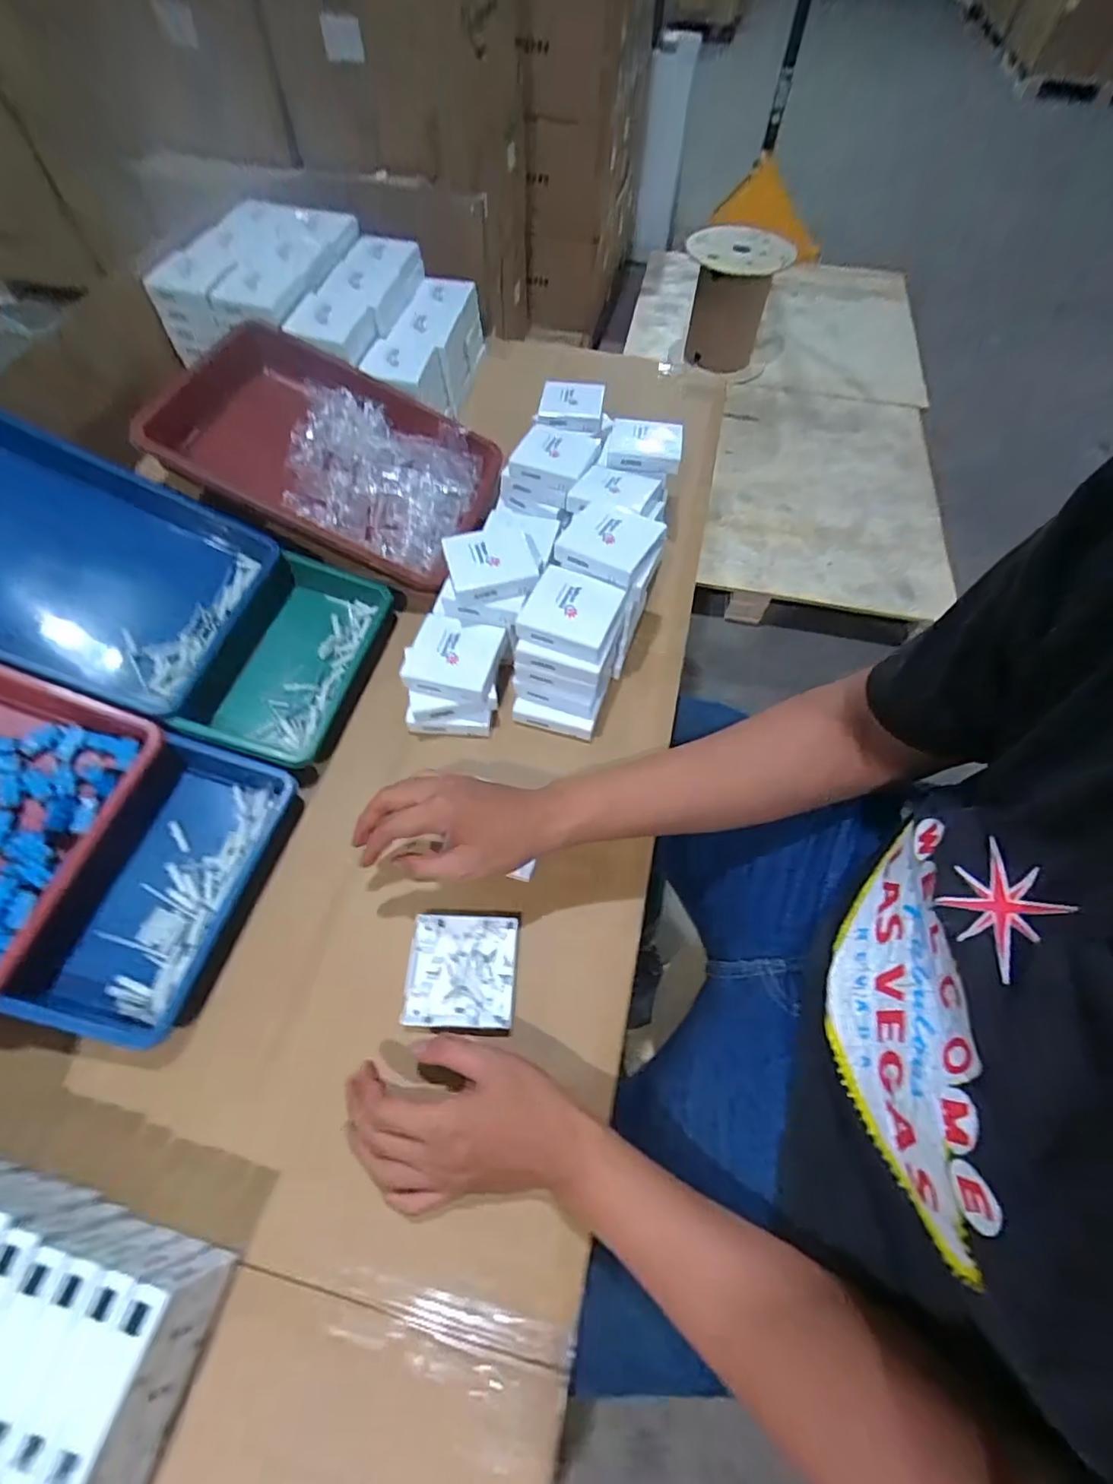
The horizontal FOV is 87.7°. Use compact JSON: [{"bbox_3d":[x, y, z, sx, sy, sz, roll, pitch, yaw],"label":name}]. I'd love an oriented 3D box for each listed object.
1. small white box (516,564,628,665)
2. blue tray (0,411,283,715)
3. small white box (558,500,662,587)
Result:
[{"bbox_3d":[0.015,-0.125,0.558,0.087,0.025,0.084,19,61,9],"label":"small white box"},{"bbox_3d":[-0.467,-0.174,0.545,0.313,0.072,0.222,23,70,-15],"label":"blue tray"},{"bbox_3d":[0.051,-0.202,0.583,0.089,0.025,0.091,26,62,13],"label":"small white box"}]

